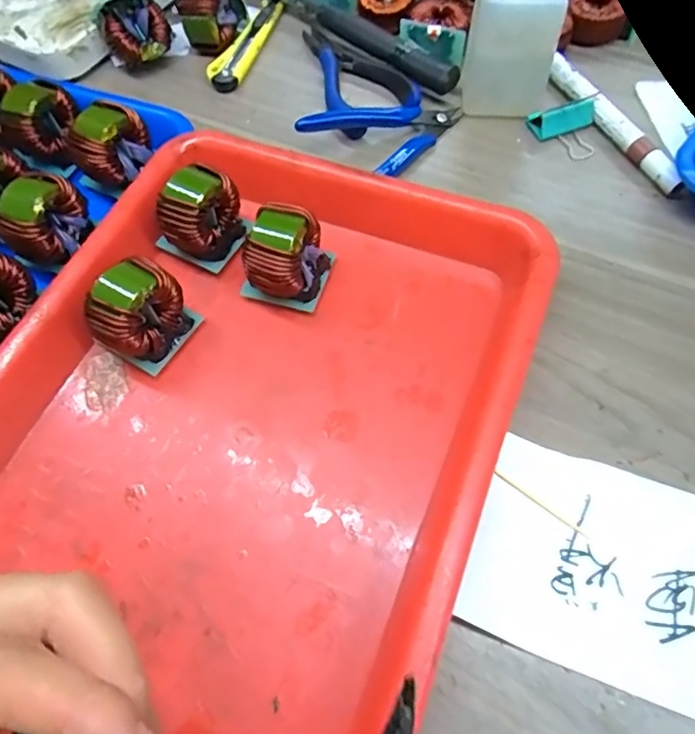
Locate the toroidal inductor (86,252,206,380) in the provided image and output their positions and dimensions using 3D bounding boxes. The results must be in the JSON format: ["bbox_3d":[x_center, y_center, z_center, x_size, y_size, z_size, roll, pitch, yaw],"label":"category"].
[{"bbox_3d":[-0.111,-0.028,0.292,0.035,0.052,0.047,27,67,16],"label":"toroidal inductor"}]

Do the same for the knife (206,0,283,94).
[{"bbox_3d":[-0.079,-0.261,0.435,0.023,0.011,0.113,17,65,12],"label":"knife"}]

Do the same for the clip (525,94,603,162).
[{"bbox_3d":[0.153,-0.164,0.373,0.045,0.018,0.039,-9,63,-1],"label":"clip"}]

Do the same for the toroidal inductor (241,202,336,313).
[{"bbox_3d":[-0.037,-0.064,0.309,0.045,0.053,0.040,14,63,10],"label":"toroidal inductor"}]

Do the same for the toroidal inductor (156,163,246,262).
[{"bbox_3d":[-0.086,-0.089,0.326,0.031,0.047,0.045,30,68,17],"label":"toroidal inductor"}]

